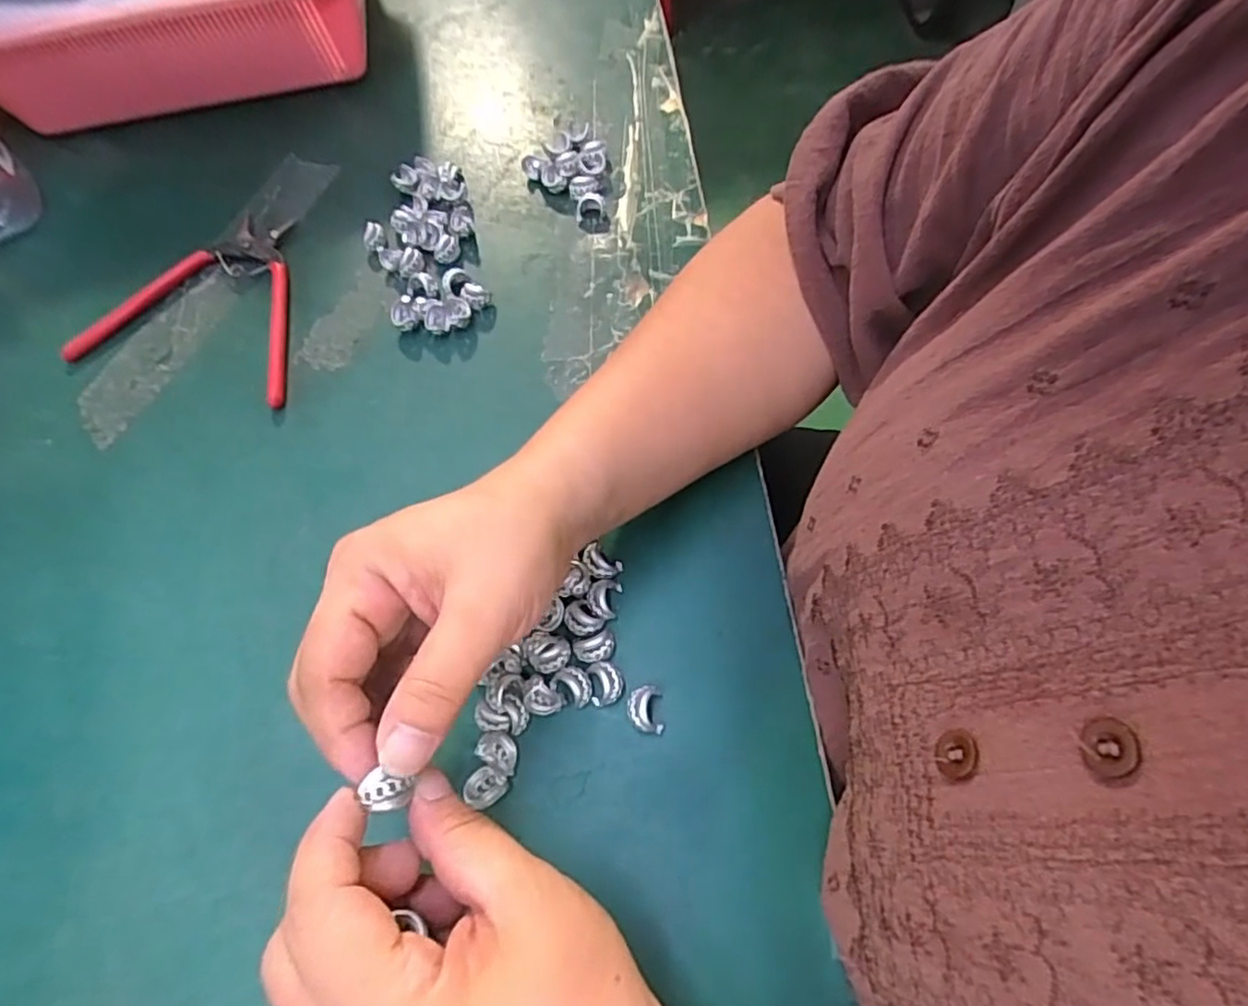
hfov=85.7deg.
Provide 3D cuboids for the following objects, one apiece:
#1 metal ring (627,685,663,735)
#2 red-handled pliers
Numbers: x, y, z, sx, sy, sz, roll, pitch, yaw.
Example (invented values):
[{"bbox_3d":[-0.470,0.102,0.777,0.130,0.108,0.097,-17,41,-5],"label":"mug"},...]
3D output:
[{"bbox_3d":[0.009,0.086,0.281,0.014,0.010,0.019,-5,63,2],"label":"metal ring"},{"bbox_3d":[-0.238,-0.124,0.403,0.142,0.012,0.125,15,66,11],"label":"red-handled pliers"}]

